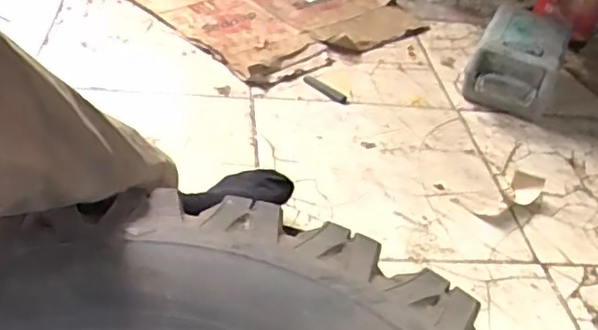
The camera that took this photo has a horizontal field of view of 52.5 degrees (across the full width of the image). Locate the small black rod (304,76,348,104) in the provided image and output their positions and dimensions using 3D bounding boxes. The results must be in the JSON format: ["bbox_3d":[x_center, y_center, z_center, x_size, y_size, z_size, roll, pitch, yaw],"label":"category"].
[{"bbox_3d":[0.050,-0.141,1.131,0.098,0.009,0.021,35,45,30],"label":"small black rod"}]

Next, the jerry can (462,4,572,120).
[{"bbox_3d":[0.379,-0.179,1.066,0.145,0.128,0.149,21,40,16],"label":"jerry can"}]

